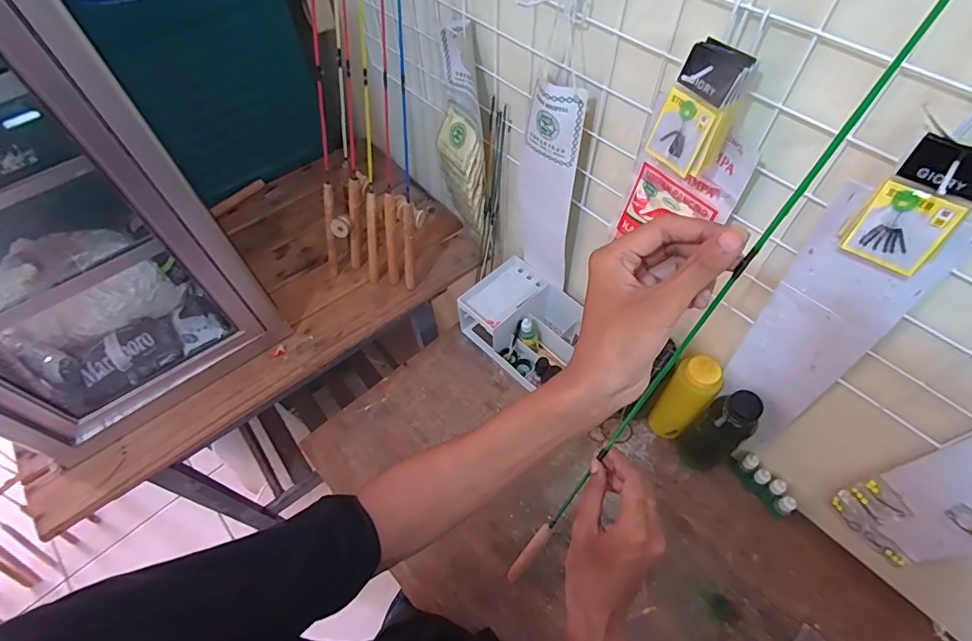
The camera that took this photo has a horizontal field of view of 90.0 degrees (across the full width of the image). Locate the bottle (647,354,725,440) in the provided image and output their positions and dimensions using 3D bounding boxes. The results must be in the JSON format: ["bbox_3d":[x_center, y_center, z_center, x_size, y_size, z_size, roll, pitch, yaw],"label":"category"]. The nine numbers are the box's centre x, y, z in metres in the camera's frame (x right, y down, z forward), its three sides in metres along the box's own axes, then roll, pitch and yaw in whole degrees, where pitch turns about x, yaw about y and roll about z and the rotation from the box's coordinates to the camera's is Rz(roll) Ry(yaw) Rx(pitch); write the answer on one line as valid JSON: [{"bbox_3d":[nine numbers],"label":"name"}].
[{"bbox_3d":[0.293,0.120,0.725,0.054,0.192,0.060,-39,64,-22],"label":"bottle"}]

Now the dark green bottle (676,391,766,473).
[{"bbox_3d":[0.330,0.160,0.695,0.053,0.189,0.066,-31,61,-18],"label":"dark green bottle"}]

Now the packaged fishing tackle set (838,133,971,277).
[{"bbox_3d":[0.315,-0.082,0.354,0.030,0.093,0.058,-36,63,-21],"label":"packaged fishing tackle set"}]

